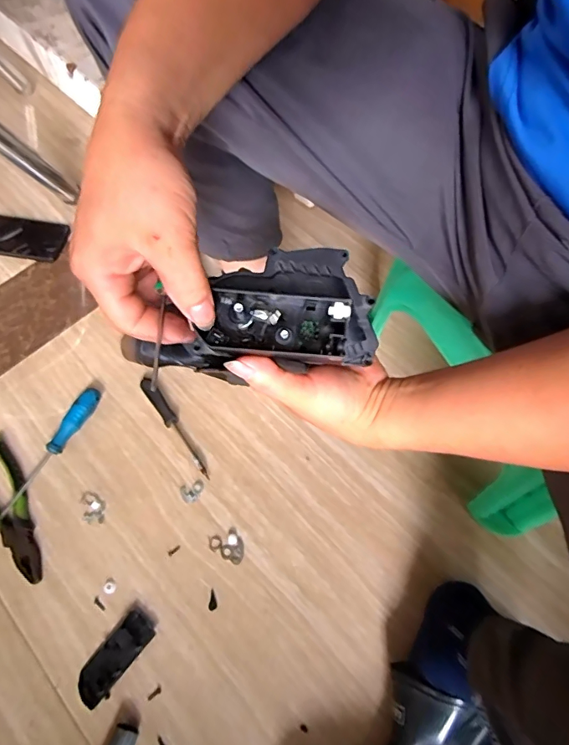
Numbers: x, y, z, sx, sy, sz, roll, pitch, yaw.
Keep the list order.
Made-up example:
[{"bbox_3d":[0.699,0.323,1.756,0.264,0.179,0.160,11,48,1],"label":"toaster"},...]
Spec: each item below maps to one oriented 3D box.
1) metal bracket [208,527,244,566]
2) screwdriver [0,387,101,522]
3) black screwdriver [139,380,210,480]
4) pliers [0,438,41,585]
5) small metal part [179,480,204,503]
[{"bbox_3d":[-0.068,0.213,0.582,0.045,0.004,0.034,29,67,15],"label":"metal bracket"},{"bbox_3d":[-0.311,0.101,0.623,0.029,0.025,0.190,25,66,13],"label":"screwdriver"},{"bbox_3d":[-0.152,0.071,0.640,0.019,0.020,0.172,-33,67,-15],"label":"black screwdriver"},{"bbox_3d":[-0.348,0.169,0.591,0.057,0.021,0.193,-34,67,-15],"label":"pliers"},{"bbox_3d":[-0.120,0.155,0.607,0.030,0.004,0.024,-12,63,-5],"label":"small metal part"}]

